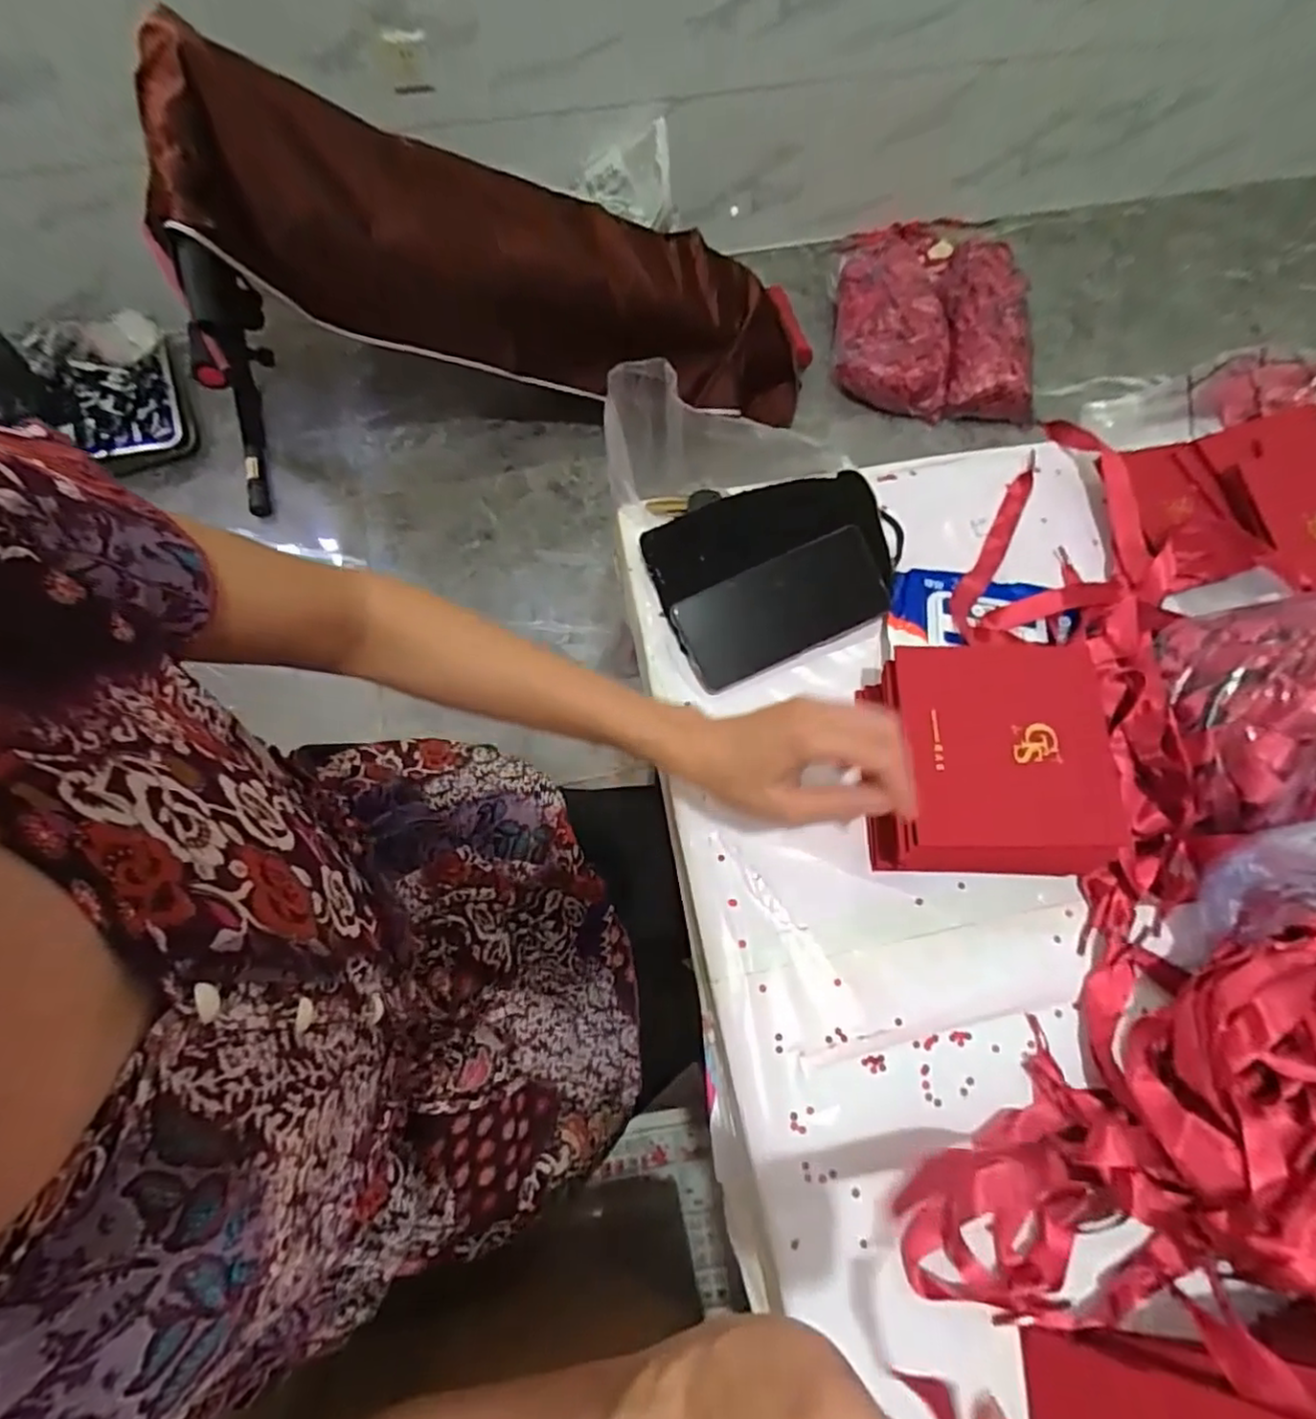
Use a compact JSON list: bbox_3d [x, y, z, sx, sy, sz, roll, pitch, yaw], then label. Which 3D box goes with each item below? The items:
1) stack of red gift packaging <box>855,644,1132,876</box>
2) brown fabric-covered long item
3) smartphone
[{"bbox_3d":[0.232,0.037,0.482,0.161,0.073,0.152,0,70,-1],"label":"stack of red gift packaging"},{"bbox_3d":[-0.245,-0.914,1.398,1.291,0.251,0.430,0,68,-28],"label":"brown fabric-covered long item"},{"bbox_3d":[0.096,-0.077,0.525,0.157,0.014,0.078,-24,96,6],"label":"smartphone"}]

